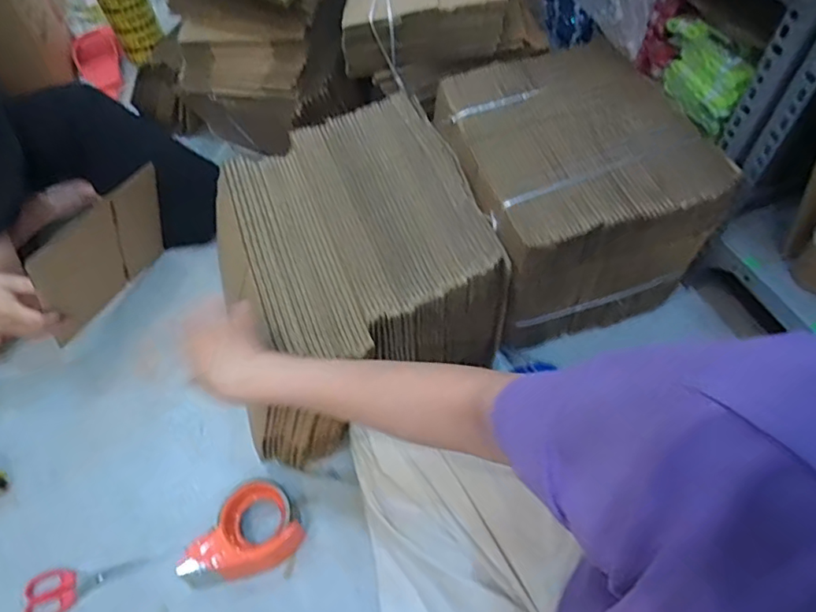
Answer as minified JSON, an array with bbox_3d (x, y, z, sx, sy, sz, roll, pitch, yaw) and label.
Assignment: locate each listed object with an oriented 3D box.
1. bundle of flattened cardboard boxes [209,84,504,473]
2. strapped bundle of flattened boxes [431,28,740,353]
[{"bbox_3d":[-0.085,-0.039,0.774,0.349,0.247,0.370,-17,56,-7],"label":"bundle of flattened cardboard boxes"},{"bbox_3d":[0.235,-0.175,0.822,0.326,0.264,0.339,-17,56,-8],"label":"strapped bundle of flattened boxes"}]

